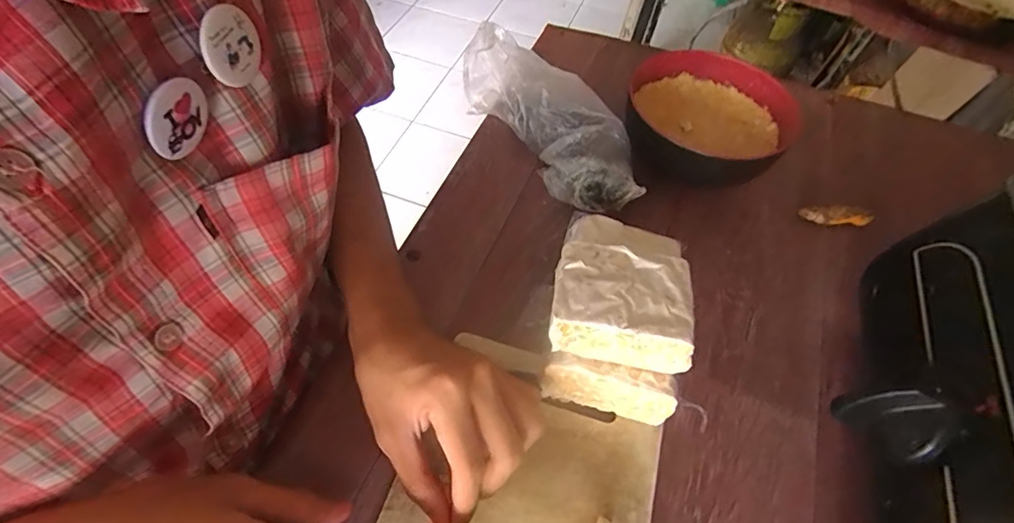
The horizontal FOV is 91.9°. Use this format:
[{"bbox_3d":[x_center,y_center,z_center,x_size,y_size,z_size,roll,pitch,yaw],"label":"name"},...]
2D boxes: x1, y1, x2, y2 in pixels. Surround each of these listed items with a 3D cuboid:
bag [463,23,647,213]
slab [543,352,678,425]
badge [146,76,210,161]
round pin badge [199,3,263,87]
[{"bbox_3d":[0.042,-0.121,0.435,0.067,0.077,0.194,-33,64,-23],"label":"bag"},{"bbox_3d":[0.062,0.080,0.307,0.079,0.043,0.016,12,56,5],"label":"slab"},{"bbox_3d":[-0.127,-0.056,0.190,0.004,0.028,0.029,14,55,6],"label":"badge"},{"bbox_3d":[-0.115,-0.090,0.204,0.006,0.029,0.030,8,34,16],"label":"round pin badge"}]

